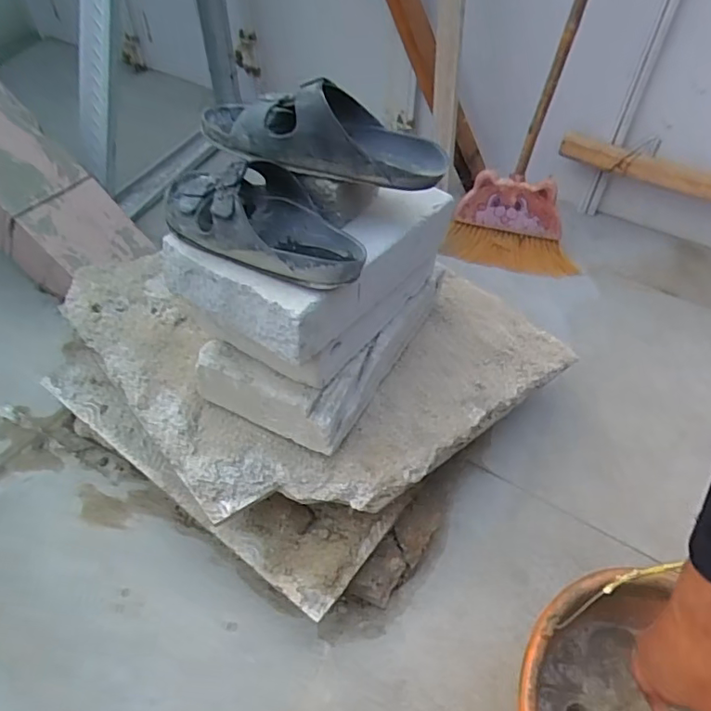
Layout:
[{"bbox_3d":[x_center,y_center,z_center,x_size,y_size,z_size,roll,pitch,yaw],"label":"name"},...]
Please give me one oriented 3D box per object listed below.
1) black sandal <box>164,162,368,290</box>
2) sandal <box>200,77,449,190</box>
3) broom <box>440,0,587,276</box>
[{"bbox_3d":[-0.098,-0.149,0.565,0.238,0.069,0.107,20,52,14],"label":"black sandal"},{"bbox_3d":[-0.029,-0.236,0.574,0.249,0.073,0.094,9,50,6],"label":"sandal"},{"bbox_3d":[0.419,-0.650,0.980,0.274,1.059,0.145,18,31,13],"label":"broom"}]

